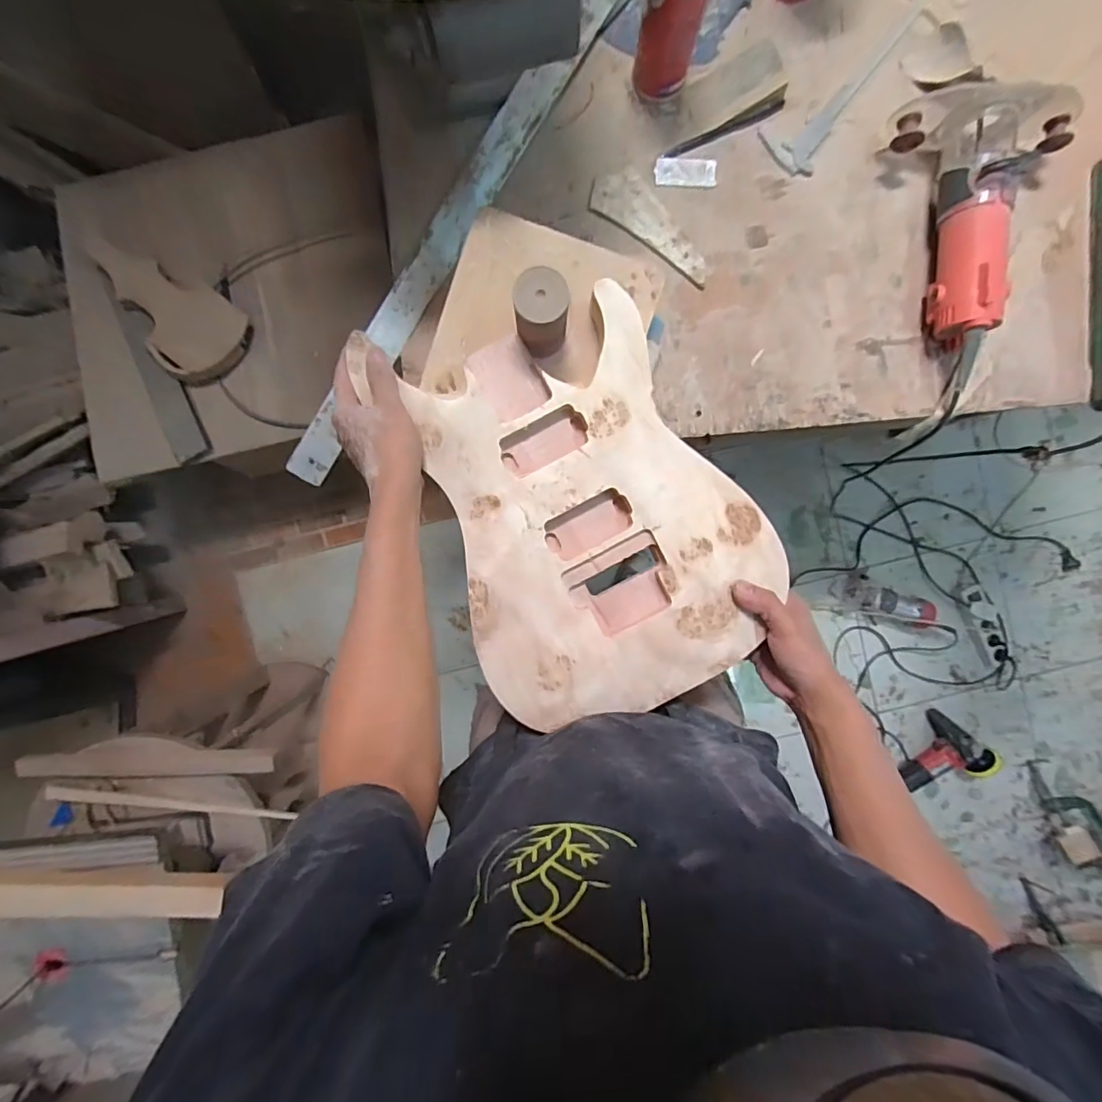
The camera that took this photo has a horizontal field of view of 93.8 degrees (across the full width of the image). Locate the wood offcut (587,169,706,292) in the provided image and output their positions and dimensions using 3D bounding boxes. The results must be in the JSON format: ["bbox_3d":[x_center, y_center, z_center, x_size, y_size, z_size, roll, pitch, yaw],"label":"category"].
[{"bbox_3d":[0.132,-0.407,0.639,0.176,0.012,0.069,36,93,-3],"label":"wood offcut"}]

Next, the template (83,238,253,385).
[{"bbox_3d":[-0.767,-0.481,1.009,0.359,0.032,0.177,37,81,1],"label":"template"}]

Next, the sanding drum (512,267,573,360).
[{"bbox_3d":[-0.008,-0.212,0.471,0.048,0.083,0.054,-5,94,-1],"label":"sanding drum"}]

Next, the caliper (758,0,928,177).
[{"bbox_3d":[0.388,-0.605,0.613,0.069,0.019,0.342,40,92,-3],"label":"caliper"}]

